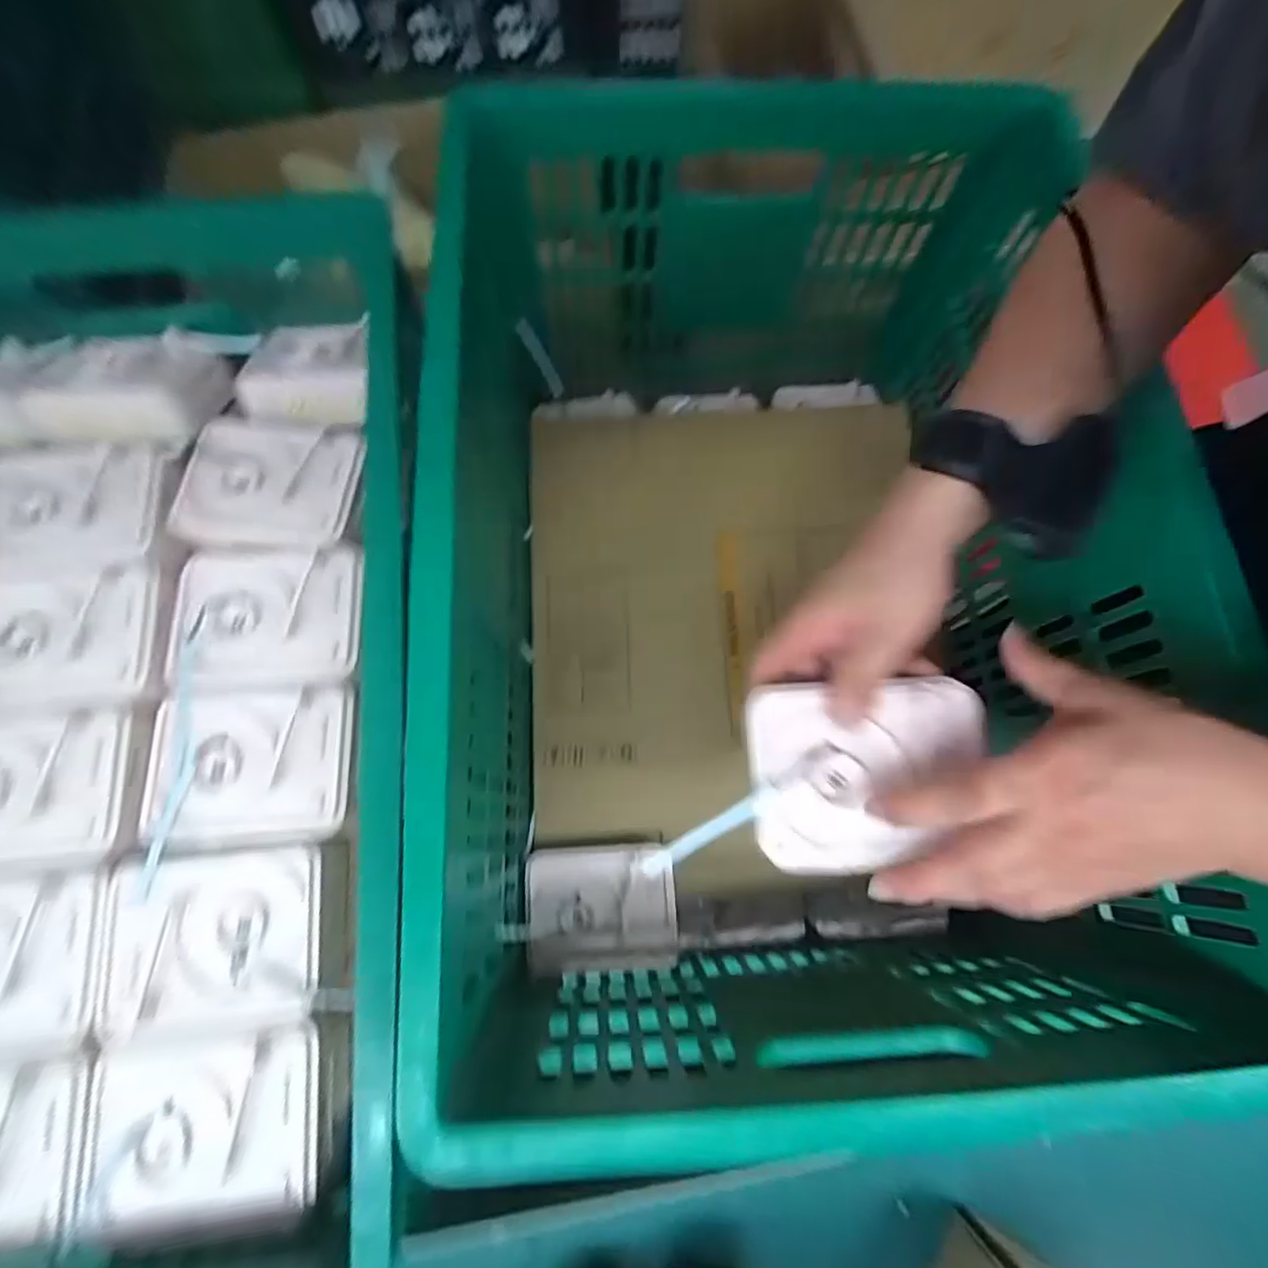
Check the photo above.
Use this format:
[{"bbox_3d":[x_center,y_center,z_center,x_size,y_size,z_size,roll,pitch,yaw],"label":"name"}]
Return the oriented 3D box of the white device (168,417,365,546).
[{"bbox_3d":[-0.268,-0.111,0.462,0.116,0.031,0.102,4,73,0],"label":"white device"}]

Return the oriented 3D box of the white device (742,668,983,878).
[{"bbox_3d":[0.126,0.075,0.336,0.119,0.028,0.098,-2,74,-2],"label":"white device"}]

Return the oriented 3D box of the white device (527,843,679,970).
[{"bbox_3d":[-0.027,0.229,0.521,0.122,0.023,0.095,-2,74,-2],"label":"white device"}]

